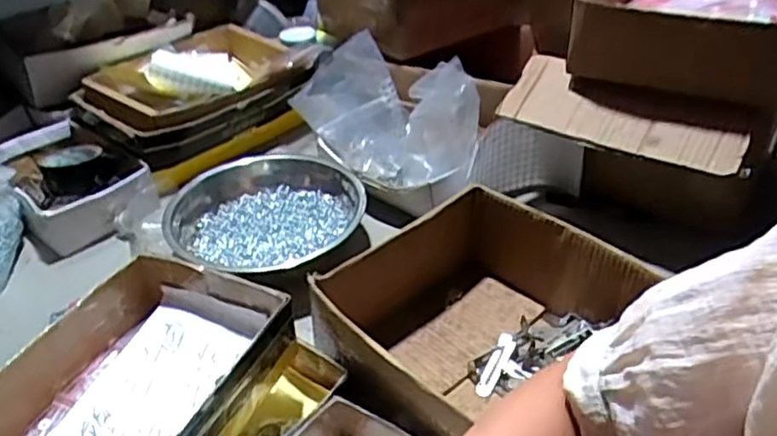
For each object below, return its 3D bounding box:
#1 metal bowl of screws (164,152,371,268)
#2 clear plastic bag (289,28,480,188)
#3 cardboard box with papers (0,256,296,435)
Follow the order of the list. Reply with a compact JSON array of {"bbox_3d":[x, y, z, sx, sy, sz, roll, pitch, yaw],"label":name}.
[{"bbox_3d":[-0.159,-0.003,0.868,0.250,0.077,0.188,-26,42,-28],"label":"metal bowl of screws"},{"bbox_3d":[-0.024,-0.170,0.982,0.291,0.191,0.148,25,45,33],"label":"clear plastic bag"},{"bbox_3d":[-0.217,0.146,0.554,0.183,0.062,0.252,13,40,21],"label":"cardboard box with papers"}]

